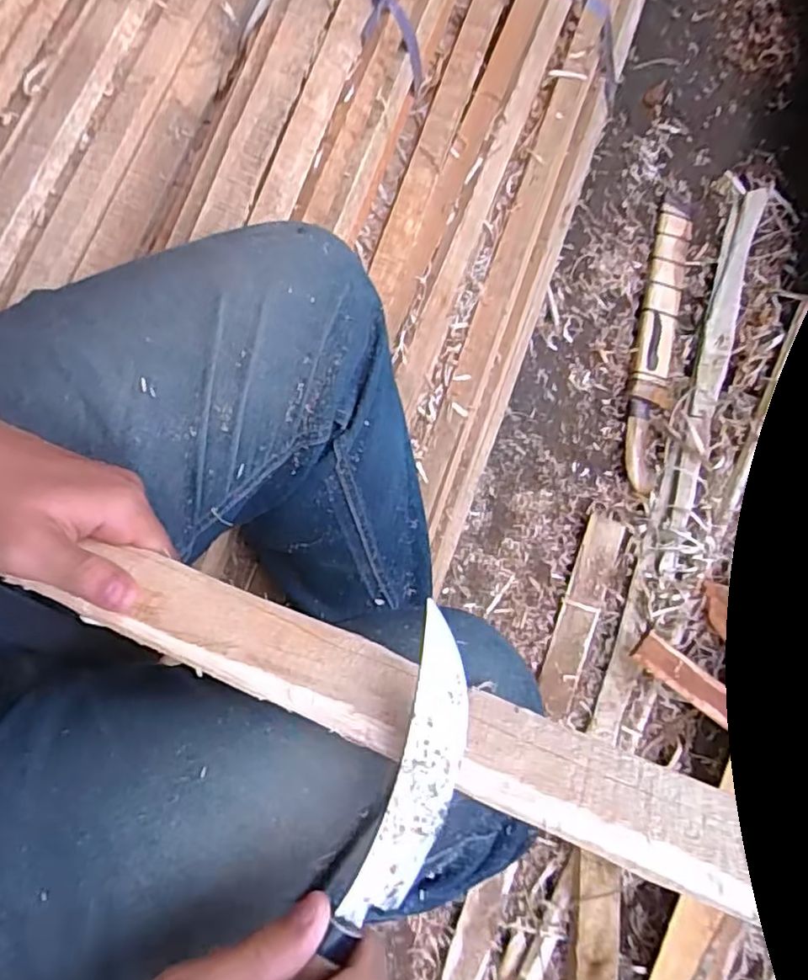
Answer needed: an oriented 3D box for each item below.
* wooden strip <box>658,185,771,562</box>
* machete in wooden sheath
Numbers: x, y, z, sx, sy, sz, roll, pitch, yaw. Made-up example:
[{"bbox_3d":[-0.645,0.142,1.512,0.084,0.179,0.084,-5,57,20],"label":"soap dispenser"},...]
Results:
[{"bbox_3d":[0.467,-0.195,0.968,0.042,0.028,0.649,19,76,5],"label":"wooden strip"},{"bbox_3d":[0.388,-0.232,0.971,0.066,0.048,0.464,12,75,4],"label":"machete in wooden sheath"}]

